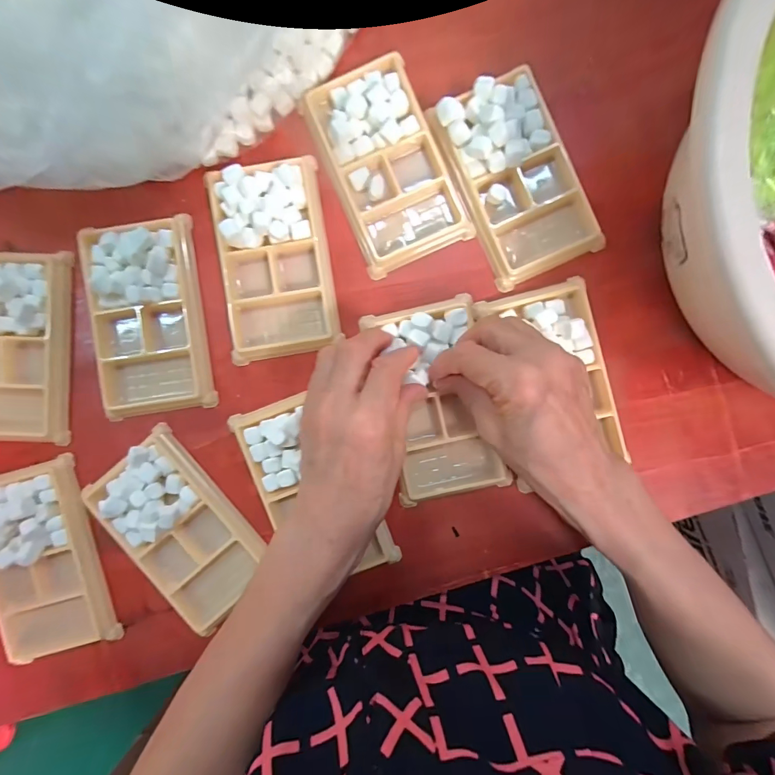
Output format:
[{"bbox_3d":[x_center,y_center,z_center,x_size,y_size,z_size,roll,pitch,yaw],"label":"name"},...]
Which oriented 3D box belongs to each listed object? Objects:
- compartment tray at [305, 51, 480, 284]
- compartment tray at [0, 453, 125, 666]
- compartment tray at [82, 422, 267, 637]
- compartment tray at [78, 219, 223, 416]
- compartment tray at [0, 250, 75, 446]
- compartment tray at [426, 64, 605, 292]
[{"bbox_3d":[0.001,-0.154,0.279,0.080,0.018,0.131,-23,93,1],"label":"compartment tray"},{"bbox_3d":[-0.247,0.125,0.285,0.074,0.016,0.136,-13,91,1],"label":"compartment tray"},{"bbox_3d":[-0.147,0.103,0.283,0.074,0.019,0.133,-40,91,1],"label":"compartment tray"},{"bbox_3d":[-0.169,-0.047,0.277,0.072,0.016,0.130,-6,91,1],"label":"compartment tray"},{"bbox_3d":[-0.263,-0.027,0.276,0.070,0.016,0.133,3,91,1],"label":"compartment tray"},{"bbox_3d":[0.090,-0.143,0.270,0.075,0.019,0.131,-24,91,1],"label":"compartment tray"}]

